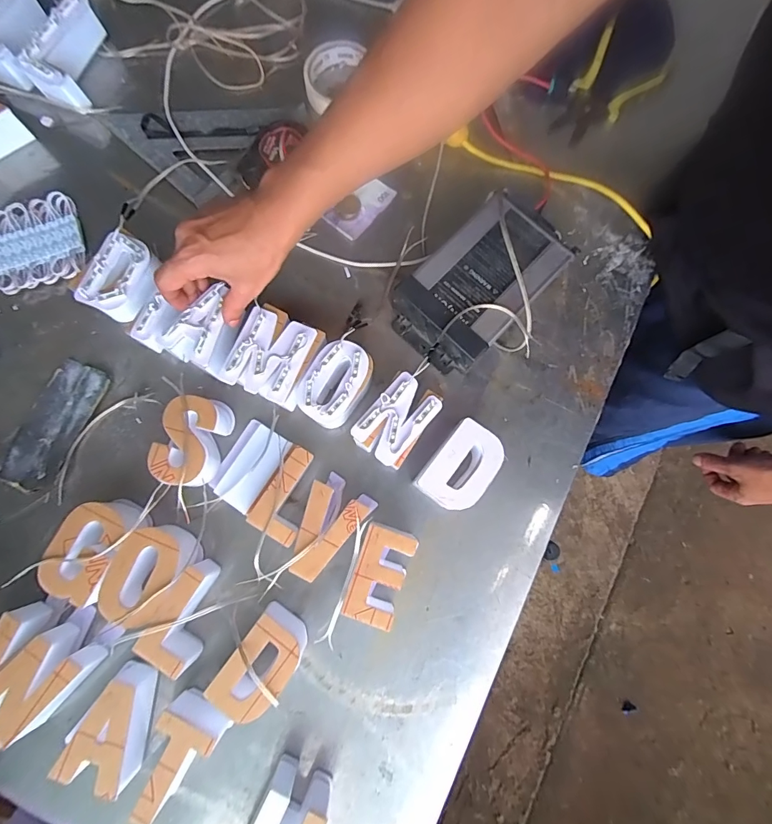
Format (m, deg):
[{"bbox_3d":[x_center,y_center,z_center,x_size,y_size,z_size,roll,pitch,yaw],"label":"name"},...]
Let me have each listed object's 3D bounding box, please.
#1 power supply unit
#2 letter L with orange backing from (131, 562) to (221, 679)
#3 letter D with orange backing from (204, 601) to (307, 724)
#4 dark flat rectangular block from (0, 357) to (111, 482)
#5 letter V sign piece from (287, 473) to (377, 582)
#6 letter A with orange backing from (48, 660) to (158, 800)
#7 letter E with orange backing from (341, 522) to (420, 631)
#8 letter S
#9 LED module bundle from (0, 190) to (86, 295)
[{"bbox_3d":[0.102,-0.138,0.463,0.112,0.053,0.186,44,81,7],"label":"power supply unit"},{"bbox_3d":[-0.178,0.185,0.396,0.048,0.051,0.084,31,80,5],"label":"letter L with orange backing"},{"bbox_3d":[-0.111,0.224,0.390,0.055,0.050,0.079,34,80,5],"label":"letter D with orange backing"},{"bbox_3d":[-0.342,0.011,0.445,0.060,0.006,0.131,26,80,4],"label":"dark flat rectangular block"},{"bbox_3d":[-0.061,0.105,0.415,0.056,0.049,0.090,42,81,7],"label":"letter V sign piece"},{"bbox_3d":[-0.246,0.271,0.375,0.066,0.053,0.089,8,79,1],"label":"letter A with orange backing"},{"bbox_3d":[-0.004,0.149,0.407,0.051,0.056,0.085,17,79,2],"label":"letter E with orange backing"},{"bbox_3d":[-0.189,0.027,0.425,0.049,0.046,0.087,15,79,2],"label":"letter S"},{"bbox_3d":[-0.388,-0.186,0.479,0.100,0.019,0.101,-19,80,-4],"label":"LED module bundle"}]

